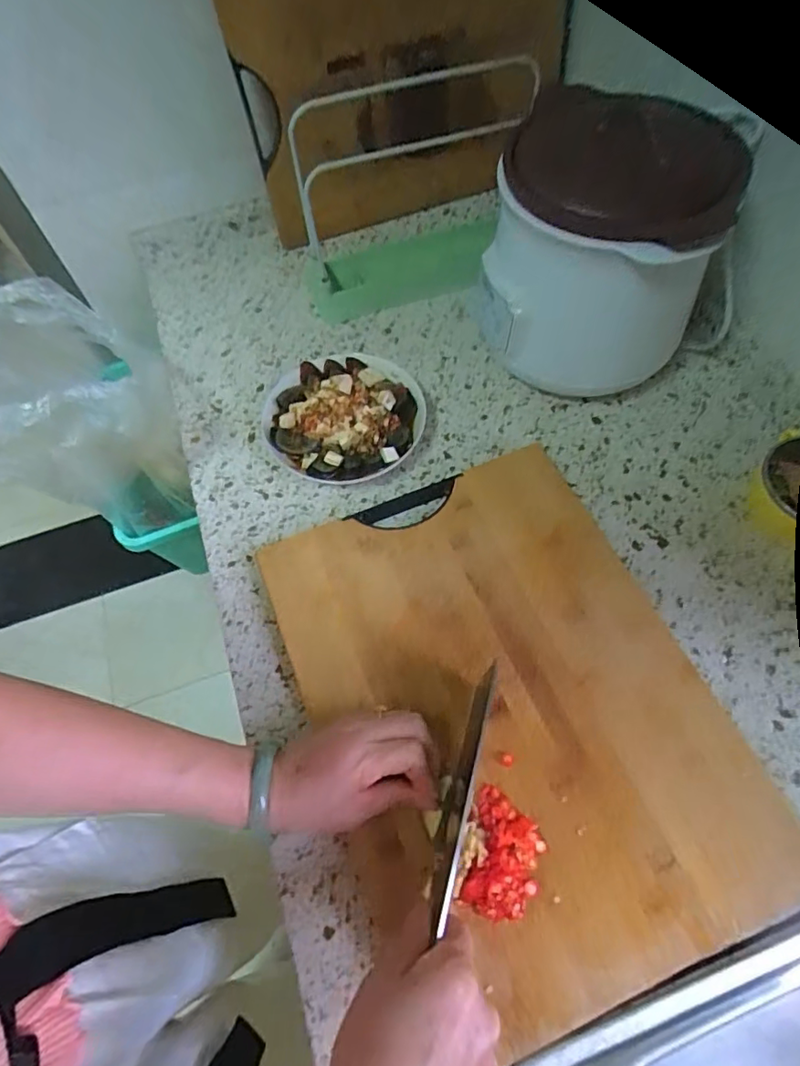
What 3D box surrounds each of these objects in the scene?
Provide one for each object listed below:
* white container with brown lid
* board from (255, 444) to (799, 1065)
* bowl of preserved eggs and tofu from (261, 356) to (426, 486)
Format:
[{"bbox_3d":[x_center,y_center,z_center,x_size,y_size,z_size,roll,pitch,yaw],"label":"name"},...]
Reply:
[{"bbox_3d":[0.179,-0.249,0.538,0.178,0.217,0.159,2,61,5],"label":"white container with brown lid"},{"bbox_3d":[0.075,0.124,0.434,0.294,0.031,0.391,-19,62,-7],"label":"board"},{"bbox_3d":[-0.061,-0.124,0.584,0.159,0.045,0.175,-31,64,-13],"label":"bowl of preserved eggs and tofu"}]

